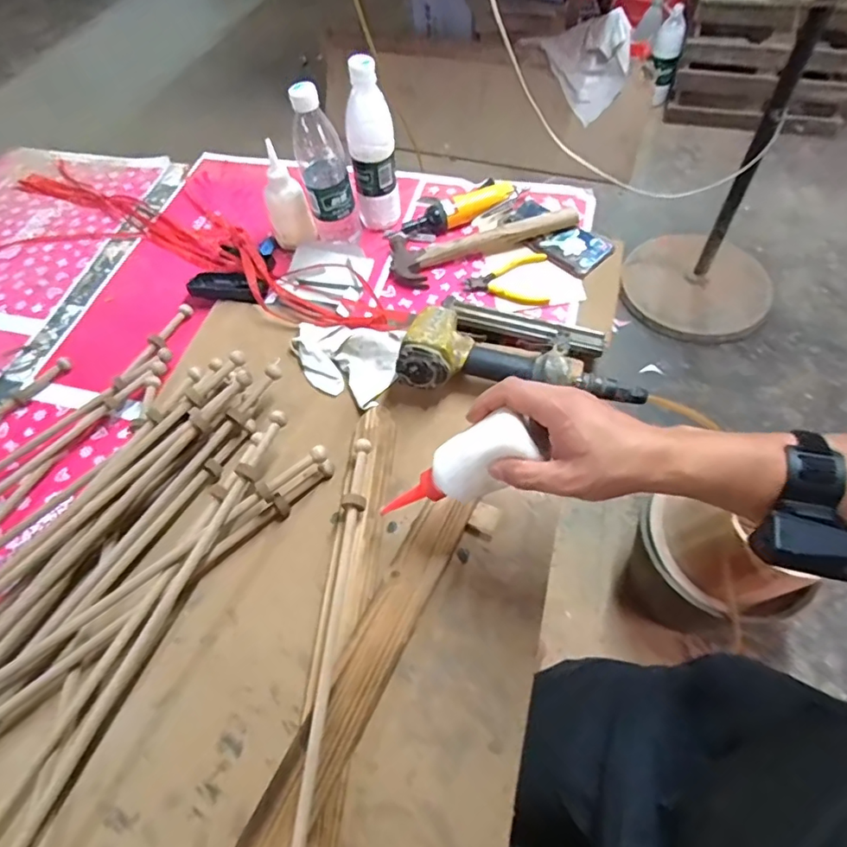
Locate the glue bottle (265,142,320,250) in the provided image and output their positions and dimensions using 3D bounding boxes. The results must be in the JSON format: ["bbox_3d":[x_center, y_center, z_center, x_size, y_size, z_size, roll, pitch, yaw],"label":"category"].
[{"bbox_3d":[-0.196,-0.316,0.783,0.062,0.133,0.052,-20,60,-8],"label":"glue bottle"}]

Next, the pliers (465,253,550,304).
[{"bbox_3d":[0.115,-0.200,0.754,0.110,0.016,0.085,0,59,3],"label":"pliers"}]

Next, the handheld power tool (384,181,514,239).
[{"bbox_3d":[0.042,-0.319,0.818,0.202,0.036,0.045,-22,60,-10],"label":"handheld power tool"}]

